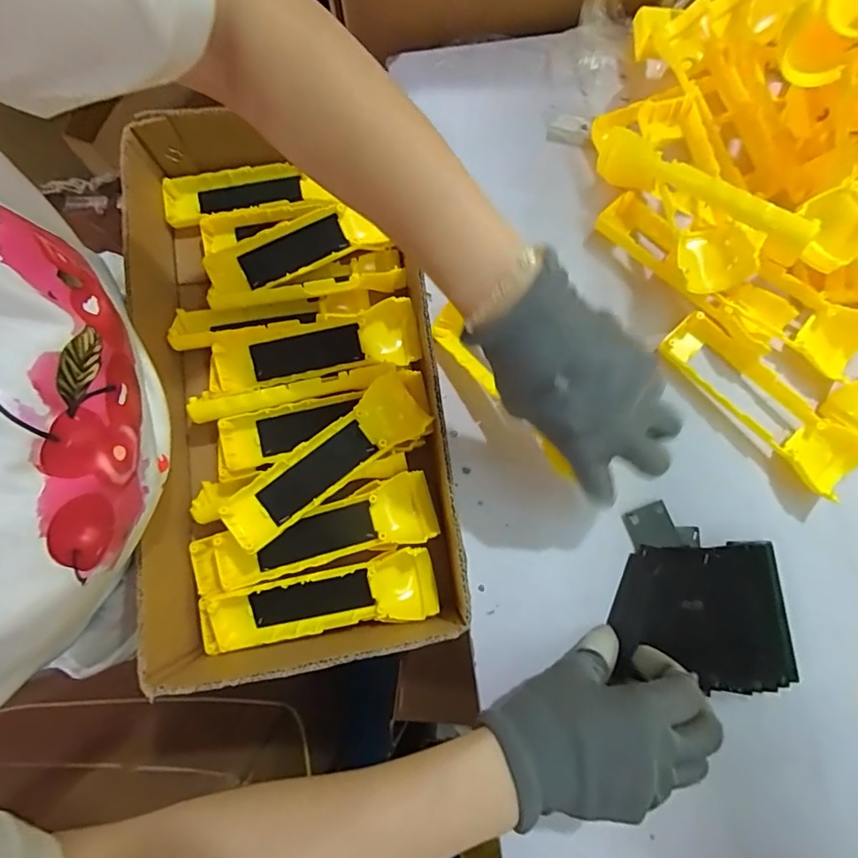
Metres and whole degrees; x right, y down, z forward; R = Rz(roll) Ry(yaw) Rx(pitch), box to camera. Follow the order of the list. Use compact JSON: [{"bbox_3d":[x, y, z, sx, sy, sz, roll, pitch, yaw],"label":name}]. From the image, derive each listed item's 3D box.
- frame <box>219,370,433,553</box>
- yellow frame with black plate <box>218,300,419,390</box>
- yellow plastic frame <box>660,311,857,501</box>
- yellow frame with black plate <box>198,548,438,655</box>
[{"bbox_3d":[-0.075,0.026,0.372,0.161,0.022,0.046,-41,82,-6],"label":"frame"},{"bbox_3d":[-0.092,-0.067,0.401,0.162,0.032,0.047,-6,79,0],"label":"yellow frame with black plate"},{"bbox_3d":[0.245,-0.019,0.374,0.051,0.025,0.158,-44,82,-7],"label":"yellow plastic frame"},{"bbox_3d":[-0.082,0.127,0.366,0.171,0.027,0.046,-10,79,-1],"label":"yellow frame with black plate"}]

